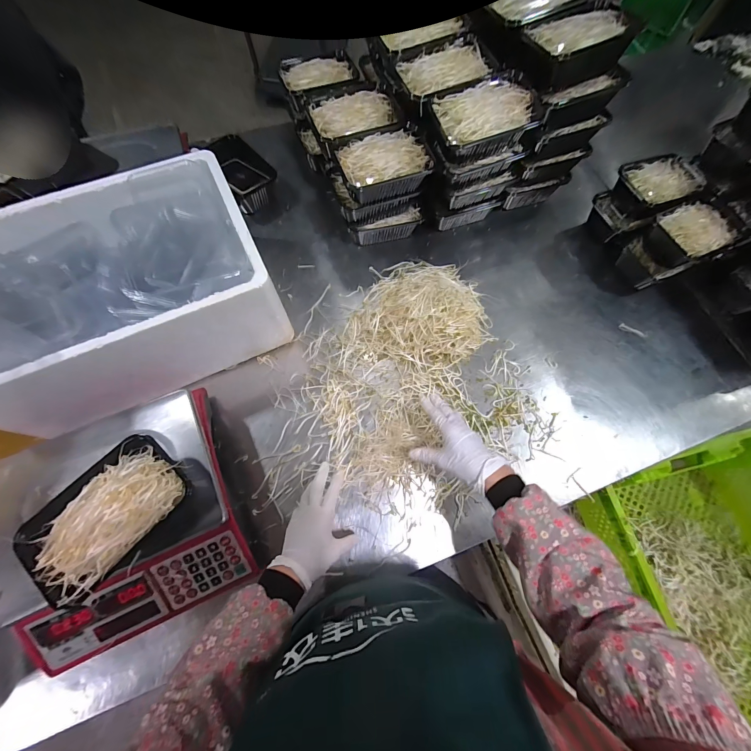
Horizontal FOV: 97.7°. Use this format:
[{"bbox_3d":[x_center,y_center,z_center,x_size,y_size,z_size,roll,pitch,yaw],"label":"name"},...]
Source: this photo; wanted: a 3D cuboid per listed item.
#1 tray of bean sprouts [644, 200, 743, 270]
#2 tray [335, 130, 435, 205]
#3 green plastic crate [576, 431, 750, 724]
[{"bbox_3d":[0.649,-0.289,0.677,0.162,0.063,0.115,-22,73,-10],"label":"tray of bean sprouts"},{"bbox_3d":[0.016,-0.398,0.630,0.175,0.071,0.107,-17,72,-8],"label":"tray"},{"bbox_3d":[0.735,0.479,0.671,0.414,0.204,0.622,-12,71,-6],"label":"green plastic crate"}]

